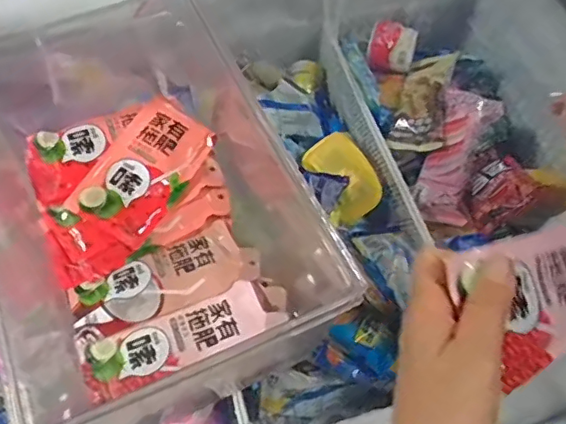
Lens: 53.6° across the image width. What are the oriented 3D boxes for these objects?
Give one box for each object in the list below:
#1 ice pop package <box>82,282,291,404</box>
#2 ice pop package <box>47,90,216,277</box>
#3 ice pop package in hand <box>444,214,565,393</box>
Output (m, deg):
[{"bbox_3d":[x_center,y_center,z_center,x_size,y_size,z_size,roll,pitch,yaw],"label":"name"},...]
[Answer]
[{"bbox_3d":[-0.075,0.095,0.428,0.149,0.012,0.050,-22,63,-13],"label":"ice pop package"},{"bbox_3d":[-0.130,-0.025,0.492,0.076,0.028,0.163,31,64,15],"label":"ice pop package"},{"bbox_3d":[0.153,0.045,0.321,0.139,0.013,0.073,-13,81,-35],"label":"ice pop package in hand"}]

